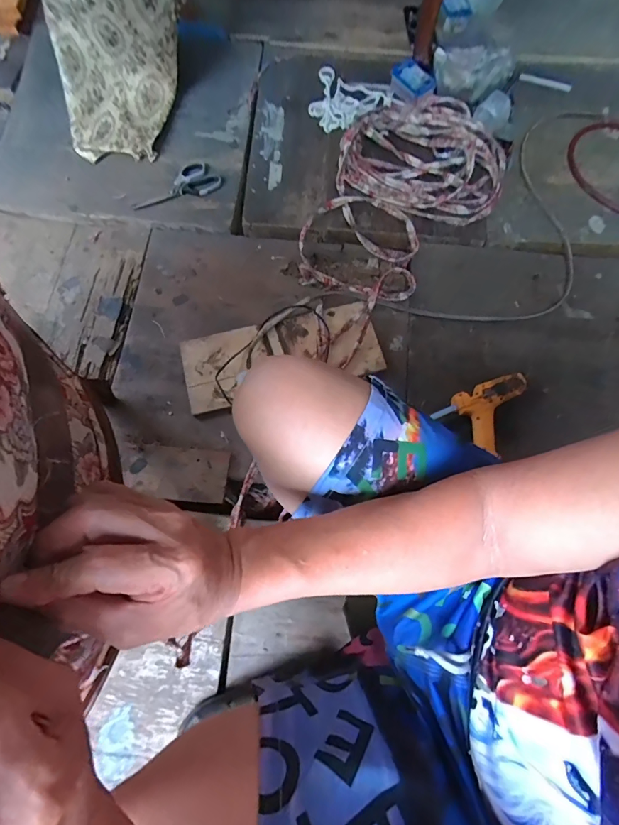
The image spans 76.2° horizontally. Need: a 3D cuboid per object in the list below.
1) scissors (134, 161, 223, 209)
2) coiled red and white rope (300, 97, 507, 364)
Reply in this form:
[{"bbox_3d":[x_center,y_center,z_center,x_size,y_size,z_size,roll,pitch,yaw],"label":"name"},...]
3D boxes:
[{"bbox_3d":[-0.319,-0.552,0.944,0.212,0.019,0.102,-14,75,-6],"label":"scissors"},{"bbox_3d":[0.163,-0.469,0.887,0.371,0.060,0.669,41,77,9],"label":"coiled red and white rope"}]

